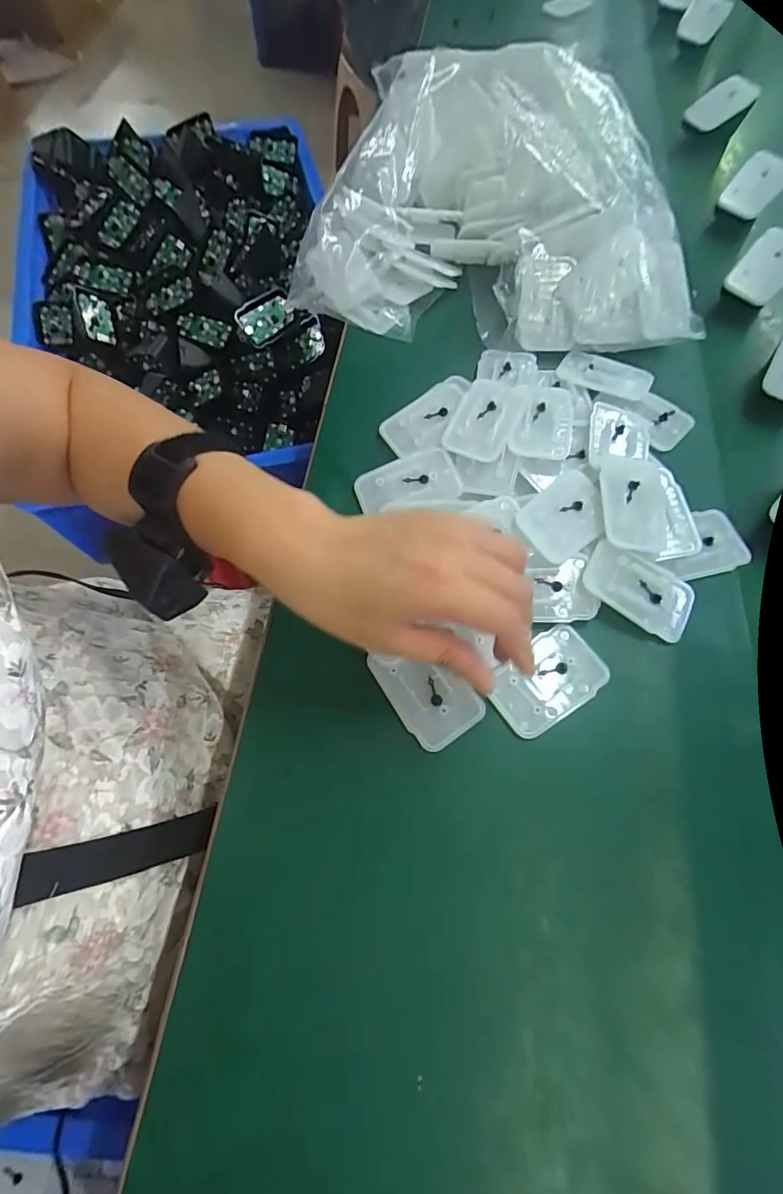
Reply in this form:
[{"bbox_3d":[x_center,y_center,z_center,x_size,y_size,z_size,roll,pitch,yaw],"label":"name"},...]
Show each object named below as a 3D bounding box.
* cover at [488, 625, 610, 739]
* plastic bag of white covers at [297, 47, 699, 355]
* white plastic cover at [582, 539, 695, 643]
[{"bbox_3d":[0.091,0.050,0.282,0.068,0.005,0.043,-35,73,-15],"label":"cover"},{"bbox_3d":[0.076,-0.329,0.387,0.298,0.087,0.256,-1,68,-2],"label":"plastic bag of white covers"},{"bbox_3d":[0.152,-0.004,0.294,0.067,0.011,0.040,28,70,9],"label":"white plastic cover"}]

